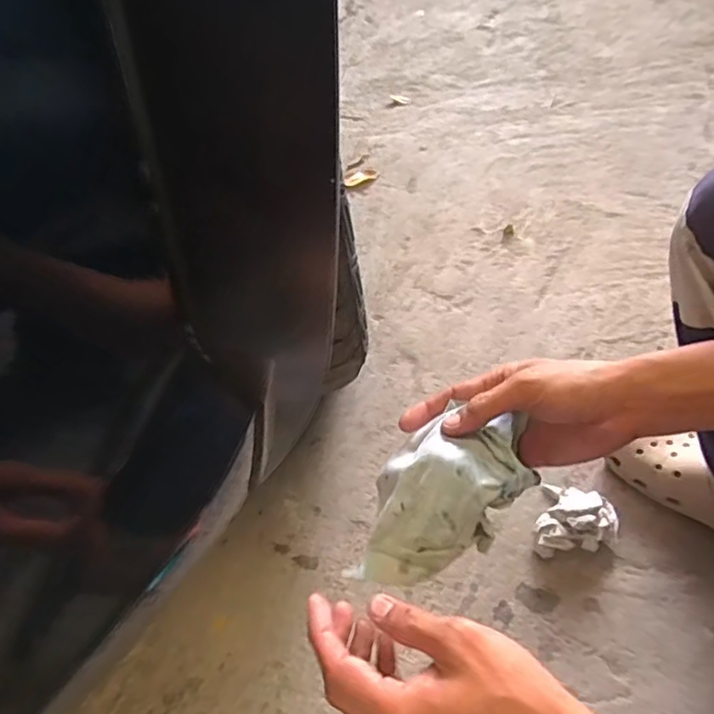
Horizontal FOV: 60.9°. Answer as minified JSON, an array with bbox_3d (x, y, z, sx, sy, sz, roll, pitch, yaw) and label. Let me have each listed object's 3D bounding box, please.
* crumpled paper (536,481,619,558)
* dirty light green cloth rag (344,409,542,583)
[{"bbox_3d":[0.268,0.200,0.736,0.091,0.048,0.090,13,54,17],"label":"crumpled paper"},{"bbox_3d":[0.061,0.100,0.441,0.145,0.059,0.084,-36,57,-23],"label":"dirty light green cloth rag"}]

